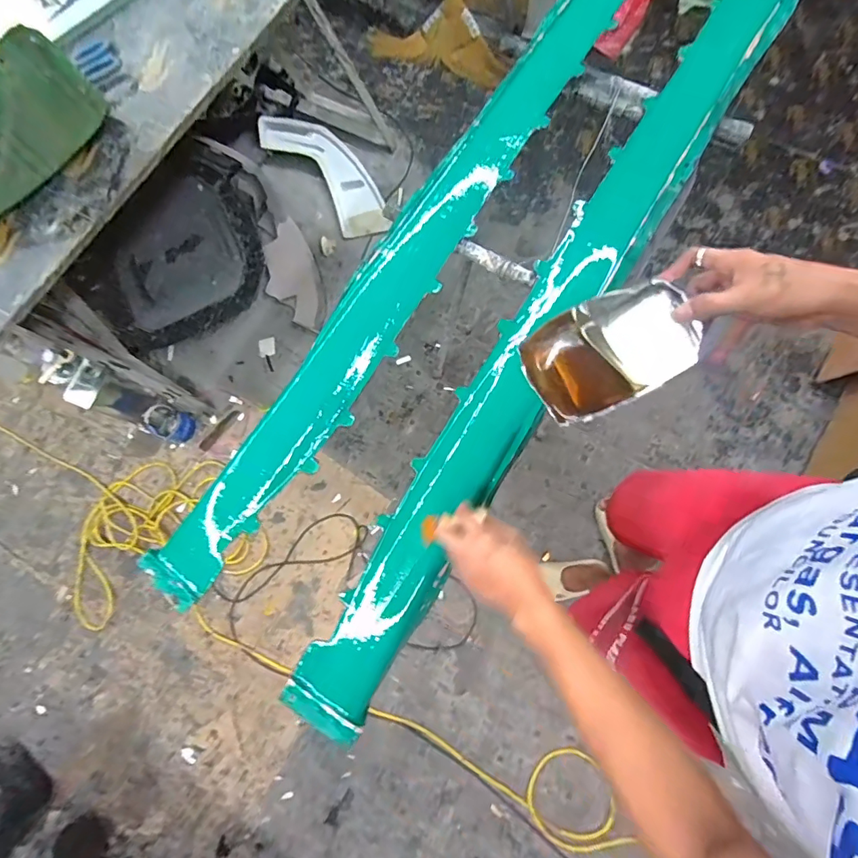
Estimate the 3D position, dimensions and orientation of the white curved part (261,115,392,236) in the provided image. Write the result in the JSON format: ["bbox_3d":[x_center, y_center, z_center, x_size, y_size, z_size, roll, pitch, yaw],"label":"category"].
[{"bbox_3d":[-0.371,-0.952,1.710,0.215,0.066,0.628,-42,85,4],"label":"white curved part"}]

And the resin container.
[{"bbox_3d":[0.204,-0.086,0.544,0.186,0.075,0.130,-20,89,5],"label":"resin container"}]

